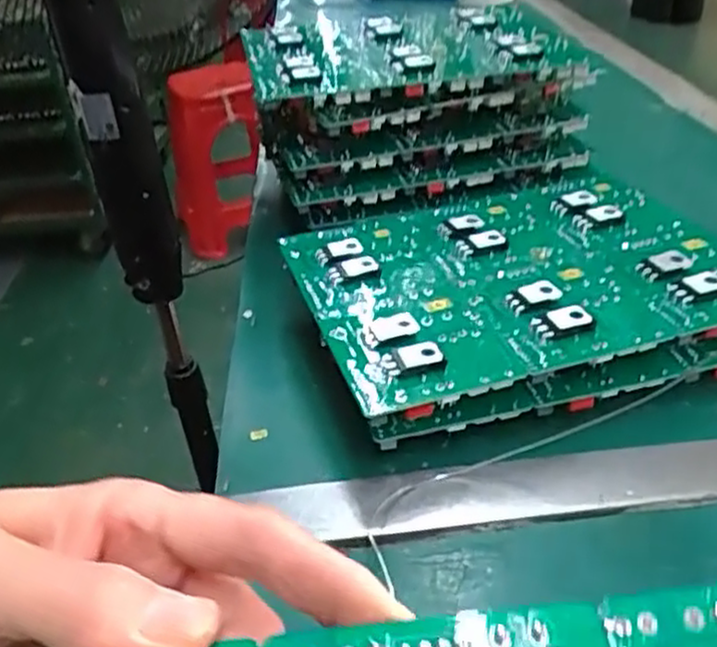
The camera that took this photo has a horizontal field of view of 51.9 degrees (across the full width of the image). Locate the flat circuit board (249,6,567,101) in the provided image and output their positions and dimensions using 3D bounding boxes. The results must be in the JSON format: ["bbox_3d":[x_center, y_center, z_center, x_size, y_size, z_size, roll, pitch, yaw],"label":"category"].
[{"bbox_3d":[0.026,-0.206,0.535,0.216,0.023,0.202,-8,33,-4],"label":"flat circuit board"}]

